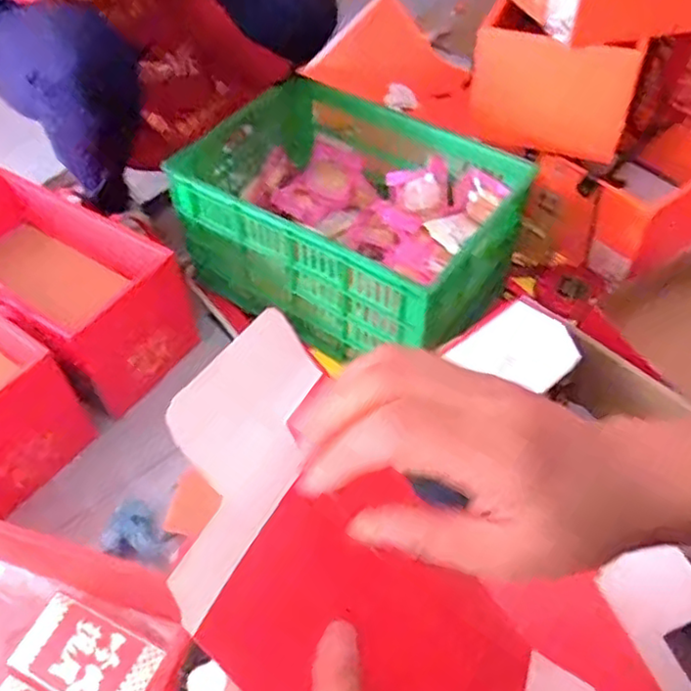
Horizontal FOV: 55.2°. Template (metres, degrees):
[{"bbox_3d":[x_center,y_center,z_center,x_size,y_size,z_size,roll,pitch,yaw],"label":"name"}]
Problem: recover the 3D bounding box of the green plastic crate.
[{"bbox_3d":[-0.001,-0.209,1.110,0.516,0.229,0.358,24,55,20],"label":"green plastic crate"}]

